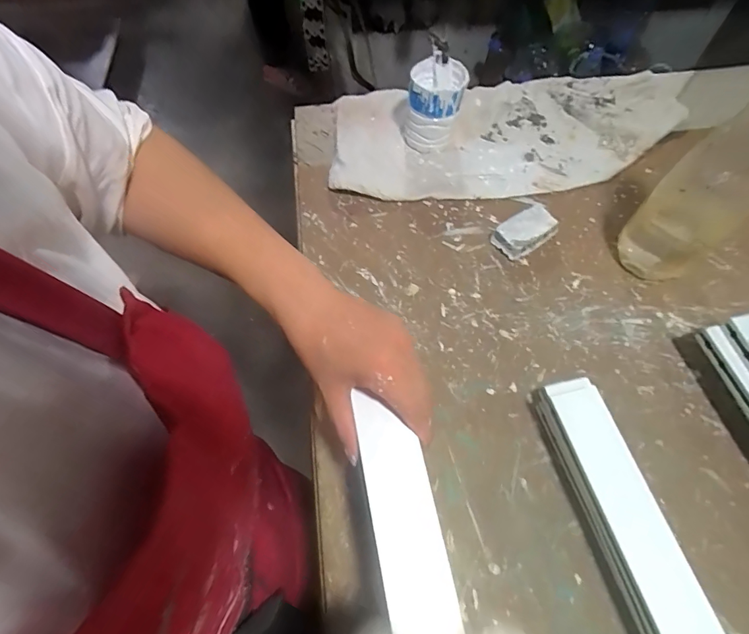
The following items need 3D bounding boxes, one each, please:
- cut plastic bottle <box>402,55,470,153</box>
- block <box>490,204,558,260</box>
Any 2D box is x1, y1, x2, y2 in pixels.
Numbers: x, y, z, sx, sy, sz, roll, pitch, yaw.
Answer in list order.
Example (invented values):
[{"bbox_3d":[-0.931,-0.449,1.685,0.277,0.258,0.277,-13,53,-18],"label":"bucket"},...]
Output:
[{"bbox_3d":[0.069,-0.257,0.531,0.074,0.076,0.072,7,62,5],"label":"cut plastic bottle"},{"bbox_3d":[0.161,-0.091,0.474,0.065,0.026,0.038,-34,66,-16],"label":"block"}]

